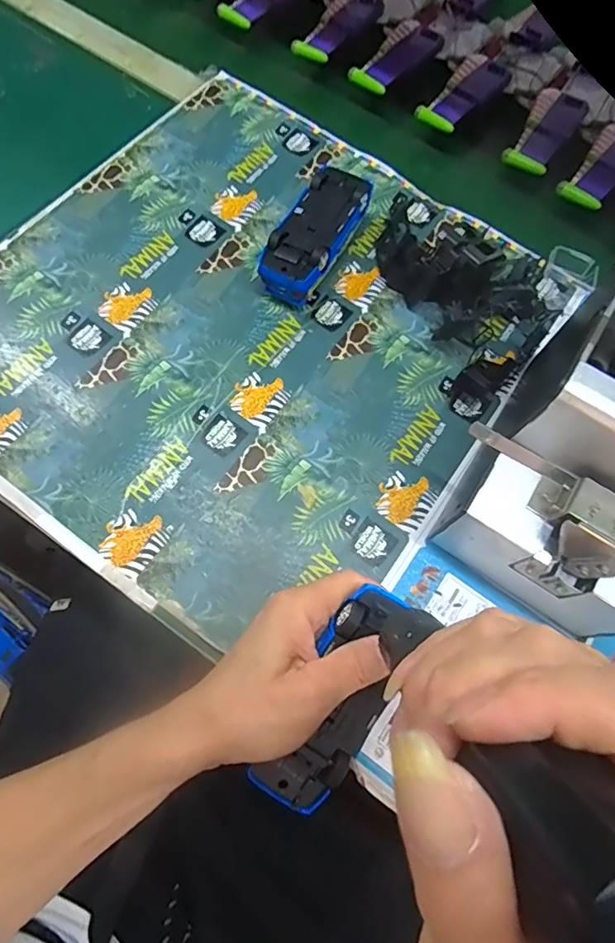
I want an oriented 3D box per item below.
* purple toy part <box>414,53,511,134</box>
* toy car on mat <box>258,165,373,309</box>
[{"bbox_3d":[0.159,-0.388,0.512,0.046,0.013,0.127,39,71,9],"label":"purple toy part"},{"bbox_3d":[0.007,-0.200,0.434,0.054,0.044,0.128,27,71,6],"label":"toy car on mat"}]

